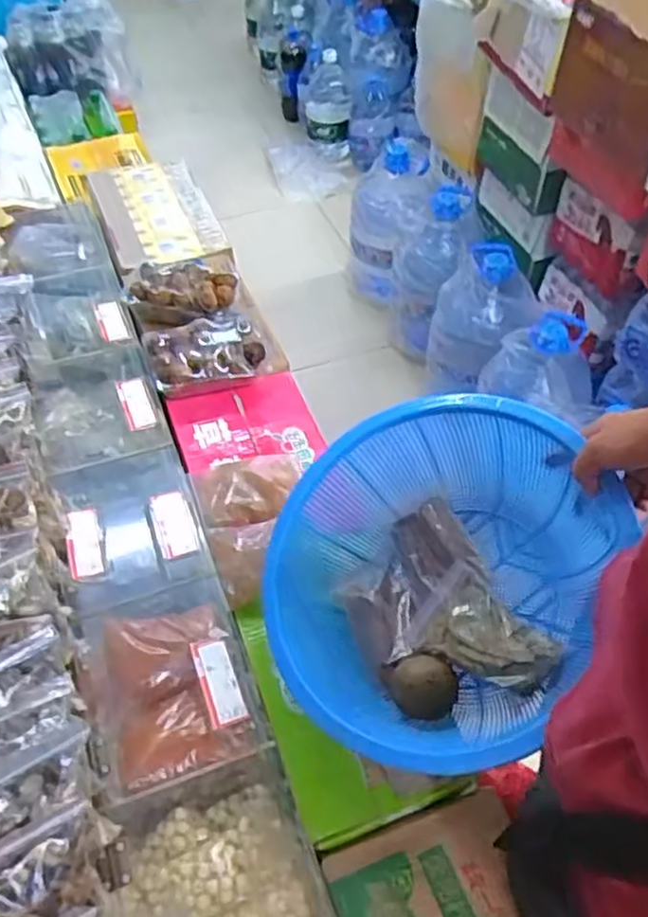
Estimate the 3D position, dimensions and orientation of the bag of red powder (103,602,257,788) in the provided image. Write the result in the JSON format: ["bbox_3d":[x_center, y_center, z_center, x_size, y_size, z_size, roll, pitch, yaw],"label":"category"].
[{"bbox_3d":[-0.150,0.228,0.729,0.120,0.027,0.174,-13,51,-12],"label":"bag of red powder"}]

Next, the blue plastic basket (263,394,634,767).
[{"bbox_3d":[0.109,0.116,0.722,0.310,0.140,0.351,22,71,32],"label":"blue plastic basket"}]

